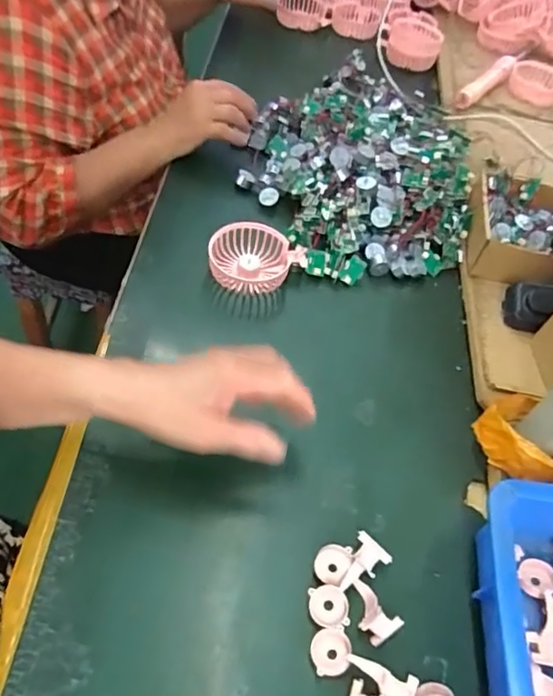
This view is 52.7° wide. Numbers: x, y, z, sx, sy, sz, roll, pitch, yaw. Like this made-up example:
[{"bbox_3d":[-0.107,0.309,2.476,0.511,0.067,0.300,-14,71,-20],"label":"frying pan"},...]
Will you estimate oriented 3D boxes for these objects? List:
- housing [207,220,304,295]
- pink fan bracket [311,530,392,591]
[{"bbox_3d":[-0.023,-0.094,0.624,0.098,0.052,0.079,15,52,1],"label":"housing"},{"bbox_3d":[0.059,0.164,0.432,0.058,0.015,0.033,-7,54,-25],"label":"pink fan bracket"}]

